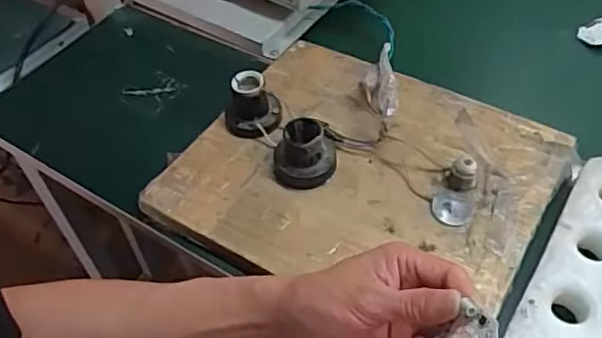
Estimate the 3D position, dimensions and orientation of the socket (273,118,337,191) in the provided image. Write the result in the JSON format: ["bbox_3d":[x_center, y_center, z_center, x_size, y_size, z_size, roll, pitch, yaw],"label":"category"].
[{"bbox_3d":[0.004,-0.018,0.553,0.057,0.054,0.056,3,51,3],"label":"socket"}]

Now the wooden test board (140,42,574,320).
[{"bbox_3d":[0.055,-0.002,0.554,0.326,0.054,0.269,27,56,21],"label":"wooden test board"}]

